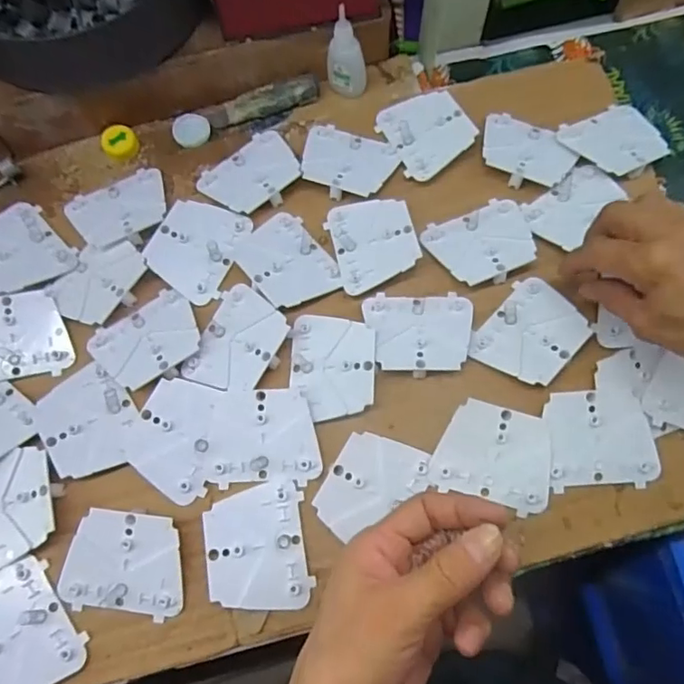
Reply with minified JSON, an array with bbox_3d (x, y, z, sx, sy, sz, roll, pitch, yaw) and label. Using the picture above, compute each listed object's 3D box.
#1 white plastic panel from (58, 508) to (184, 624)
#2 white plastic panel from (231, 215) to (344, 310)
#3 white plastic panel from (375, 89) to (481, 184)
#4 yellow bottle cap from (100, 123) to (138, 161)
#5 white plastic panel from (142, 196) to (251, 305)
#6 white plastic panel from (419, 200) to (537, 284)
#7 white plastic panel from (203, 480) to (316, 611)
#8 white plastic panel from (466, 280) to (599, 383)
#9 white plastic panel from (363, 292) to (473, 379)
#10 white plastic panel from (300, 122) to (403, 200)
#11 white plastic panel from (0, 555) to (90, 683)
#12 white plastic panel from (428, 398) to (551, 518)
[{"bbox_3d":[-0.147,0.150,0.371,0.080,0.005,0.066,8,87,1],"label":"white plastic panel"},{"bbox_3d":[-0.044,-0.065,0.439,0.065,0.006,0.081,-35,71,-19],"label":"white plastic panel"},{"bbox_3d":[0.073,-0.180,0.466,0.066,0.015,0.078,-24,73,-7],"label":"white plastic panel"},{"bbox_3d":[-0.200,-0.181,0.490,0.030,0.013,0.033,0,72,1],"label":"yellow bottle cap"},{"bbox_3d":[-0.119,-0.077,0.441,0.067,0.006,0.079,21,74,8],"label":"white plastic panel"},{"bbox_3d":[0.113,-0.080,0.434,0.081,0.011,0.064,-22,73,-6],"label":"white plastic panel"},{"bbox_3d":[-0.057,0.138,0.367,0.065,0.010,0.080,-9,72,-2],"label":"white plastic panel"},{"bbox_3d":[0.142,-0.007,0.407,0.064,0.011,0.079,40,77,12],"label":"white plastic panel"},{"bbox_3d":[0.058,-0.009,0.412,0.079,0.008,0.064,0,72,1],"label":"white plastic panel"},{"bbox_3d":[0.004,-0.154,0.462,0.080,0.010,0.065,21,74,7],"label":"white plastic panel"},{"bbox_3d":[-0.215,0.192,0.357,0.065,0.011,0.080,-36,75,-10],"label":"white plastic panel"},{"bbox_3d":[0.109,0.080,0.383,0.079,0.004,0.065,17,85,3],"label":"white plastic panel"}]

